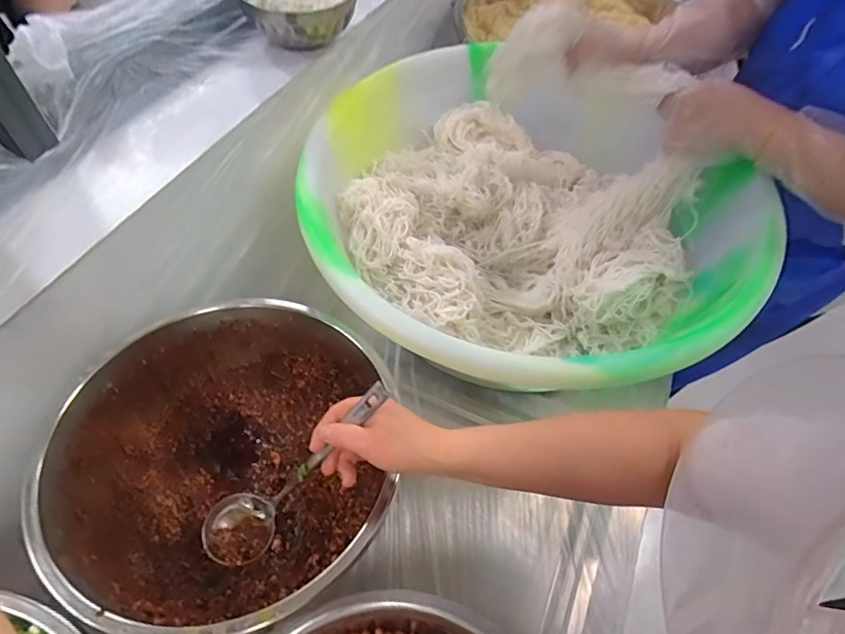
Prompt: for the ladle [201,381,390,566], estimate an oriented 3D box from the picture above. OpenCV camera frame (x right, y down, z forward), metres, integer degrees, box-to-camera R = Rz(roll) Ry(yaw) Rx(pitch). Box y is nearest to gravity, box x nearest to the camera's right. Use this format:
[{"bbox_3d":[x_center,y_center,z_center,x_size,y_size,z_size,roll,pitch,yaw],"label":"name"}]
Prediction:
[{"bbox_3d":[-0.112,0.138,0.456,0.234,0.053,0.060,-46,59,21],"label":"ladle"}]

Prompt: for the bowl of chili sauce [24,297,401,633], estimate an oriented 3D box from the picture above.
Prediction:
[{"bbox_3d":[-0.202,0.152,0.553,0.309,0.137,0.331,1,55,-2],"label":"bowl of chili sauce"}]

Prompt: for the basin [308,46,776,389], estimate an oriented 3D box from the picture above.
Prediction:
[{"bbox_3d":[0.145,-0.170,0.752,0.624,0.196,0.606,1,55,-2],"label":"basin"}]

